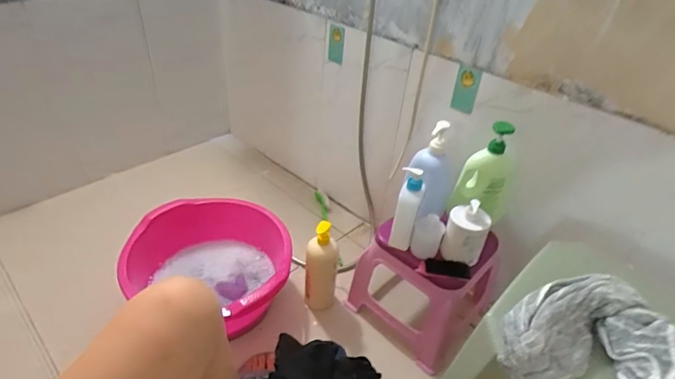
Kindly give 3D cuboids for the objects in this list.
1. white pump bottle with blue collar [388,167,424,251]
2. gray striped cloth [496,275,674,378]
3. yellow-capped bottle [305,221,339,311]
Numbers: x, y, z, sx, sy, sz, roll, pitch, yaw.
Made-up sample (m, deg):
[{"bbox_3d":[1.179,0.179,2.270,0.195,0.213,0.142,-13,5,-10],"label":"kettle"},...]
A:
[{"bbox_3d":[0.153,0.044,0.896,0.054,0.186,0.055,16,39,14],"label":"white pump bottle with blue collar"},{"bbox_3d":[0.289,0.168,0.473,0.191,0.057,0.153,16,39,14],"label":"gray striped cloth"},{"bbox_3d":[-0.041,0.206,1.062,0.081,0.301,0.067,1,38,-5],"label":"yellow-capped bottle"}]

